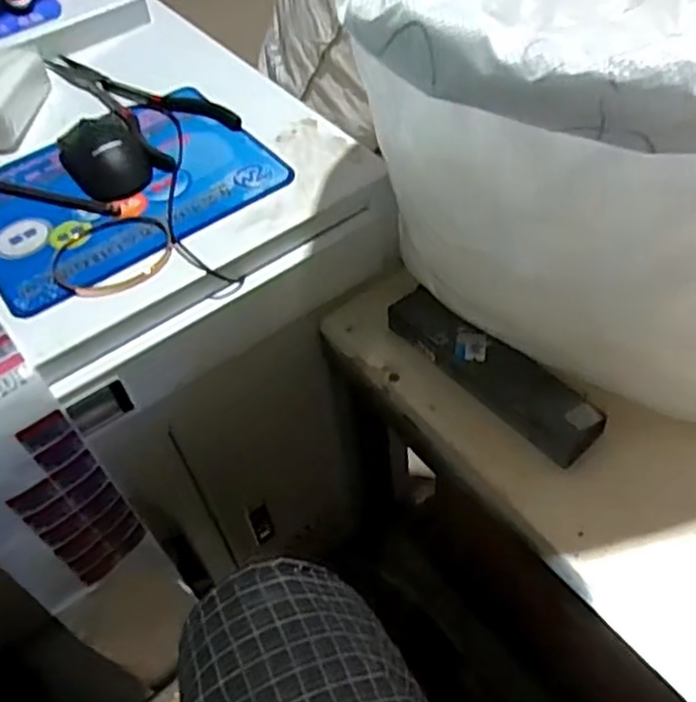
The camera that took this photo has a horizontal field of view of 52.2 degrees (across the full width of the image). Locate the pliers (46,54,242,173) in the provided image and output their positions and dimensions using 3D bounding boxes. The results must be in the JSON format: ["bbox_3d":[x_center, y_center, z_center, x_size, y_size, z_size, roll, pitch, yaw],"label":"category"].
[{"bbox_3d":[-0.216,-0.264,0.729,0.096,0.020,0.259,-36,56,-21],"label":"pliers"}]

